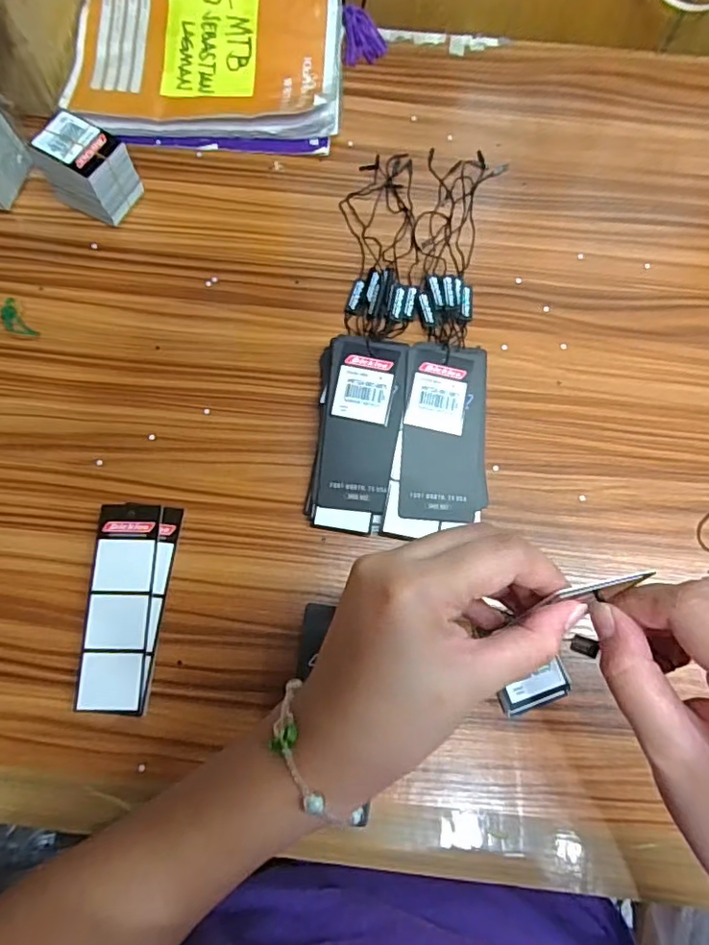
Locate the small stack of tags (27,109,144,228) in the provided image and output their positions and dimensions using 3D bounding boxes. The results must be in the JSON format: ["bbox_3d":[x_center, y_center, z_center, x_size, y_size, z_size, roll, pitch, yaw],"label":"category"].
[{"bbox_3d":[-0.187,-0.213,0.399,0.051,0.054,0.043,31,77,7],"label":"small stack of tags"}]

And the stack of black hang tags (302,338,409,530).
[{"bbox_3d":[0.002,-0.024,0.362,0.055,0.029,0.120,5,75,1],"label":"stack of black hang tags"}]

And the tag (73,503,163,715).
[{"bbox_3d":[-0.139,0.078,0.334,0.037,0.006,0.119,0,74,0],"label":"tag"}]

